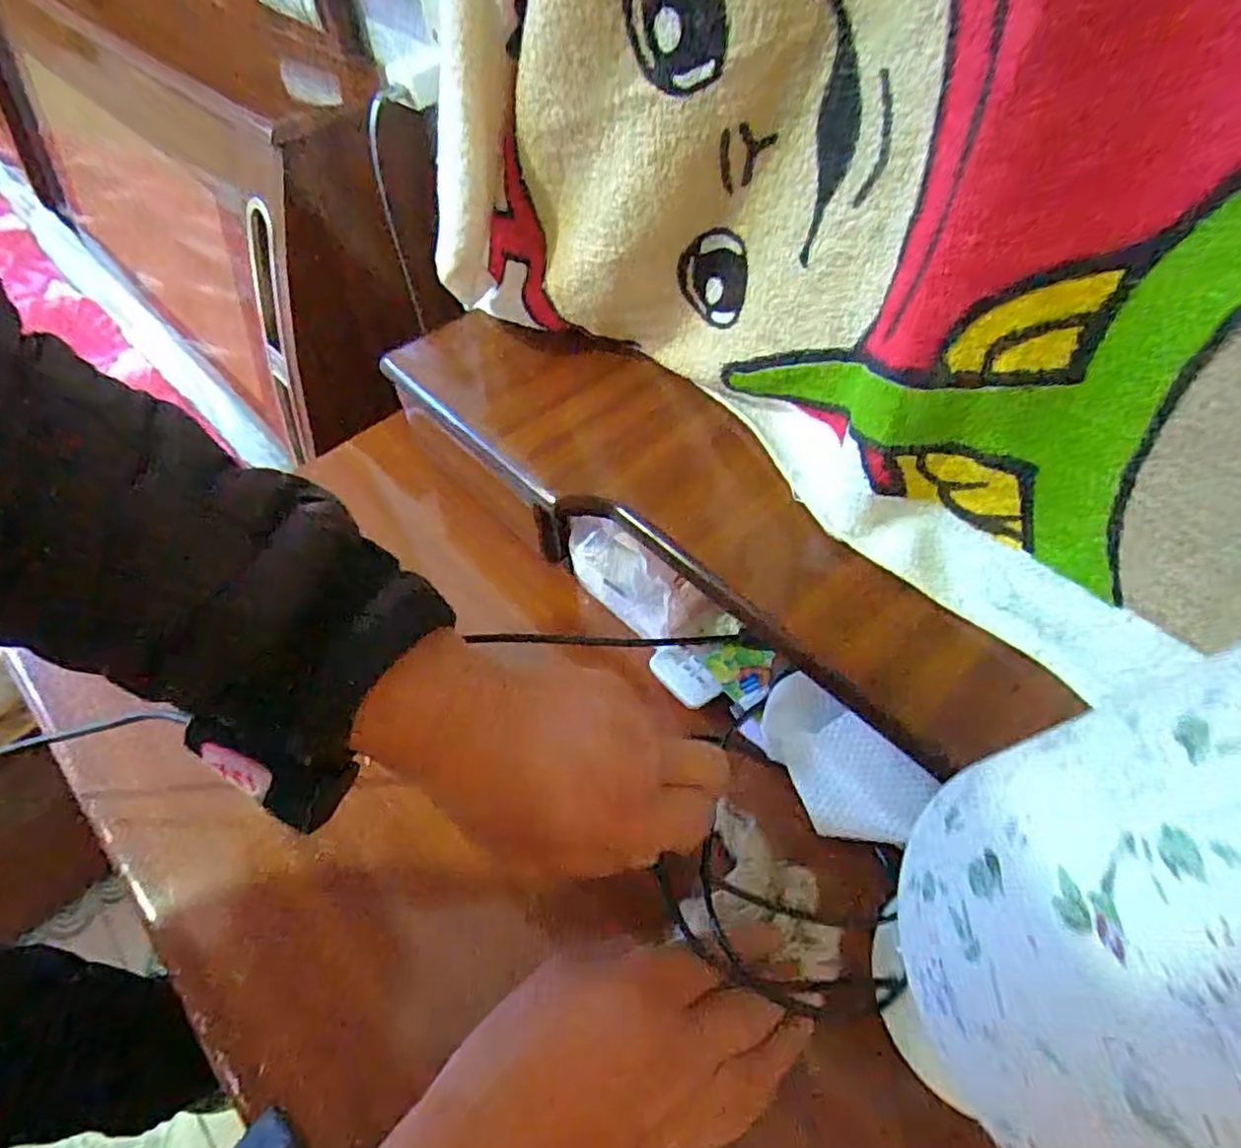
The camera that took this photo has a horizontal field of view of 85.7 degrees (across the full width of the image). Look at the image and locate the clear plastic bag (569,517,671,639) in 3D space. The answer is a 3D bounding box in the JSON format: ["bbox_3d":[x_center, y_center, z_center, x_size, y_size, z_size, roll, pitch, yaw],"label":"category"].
[{"bbox_3d":[0.000,0.000,0.445,0.020,0.071,0.090,-36,61,-24],"label":"clear plastic bag"}]

